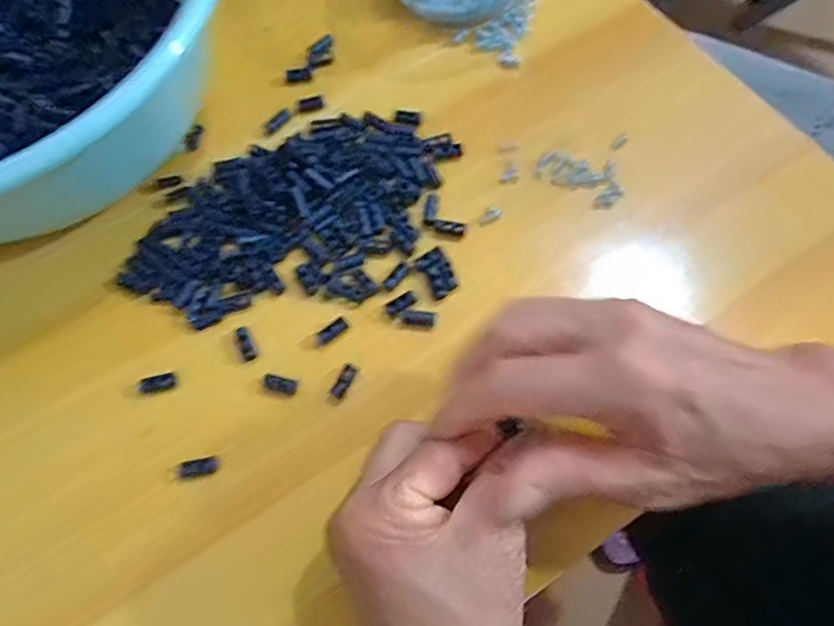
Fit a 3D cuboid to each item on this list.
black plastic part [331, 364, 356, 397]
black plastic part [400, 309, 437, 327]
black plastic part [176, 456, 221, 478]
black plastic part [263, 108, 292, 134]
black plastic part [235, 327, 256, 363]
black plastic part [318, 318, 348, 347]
[{"bbox_3d":[-0.038,0.036,0.298,0.006,0.007,0.018,27,72,13],"label":"black plastic part"},{"bbox_3d":[0.001,0.002,0.308,0.020,0.004,0.008,4,68,4],"label":"black plastic part"},{"bbox_3d":[-0.109,0.077,0.284,0.020,0.004,0.008,-7,67,-16],"label":"black plastic part"},{"bbox_3d":[-0.089,-0.123,0.362,0.009,0.004,0.021,40,75,17],"label":"black plastic part"},{"bbox_3d":[-0.092,0.017,0.306,0.008,0.004,0.019,-20,82,-5],"label":"black plastic part"},{"bbox_3d":[-0.046,0.010,0.307,0.018,0.004,0.008,-37,71,-12],"label":"black plastic part"}]

